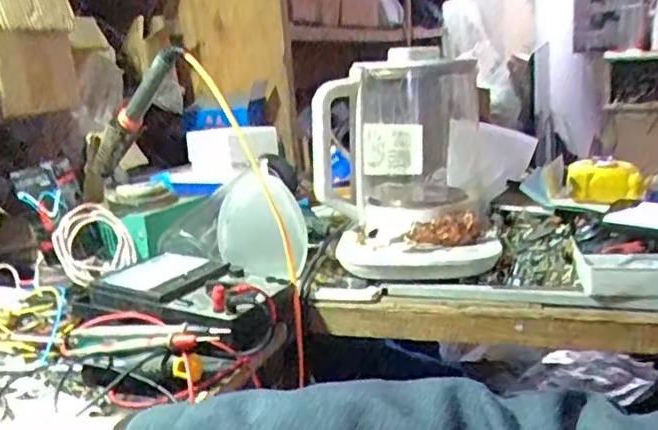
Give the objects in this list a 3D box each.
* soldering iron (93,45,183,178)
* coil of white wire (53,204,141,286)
[{"bbox_3d":[-0.217,-0.112,0.746,0.021,0.028,0.232,-19,-16,-45],"label":"soldering iron"},{"bbox_3d":[-0.269,0.035,0.762,0.033,0.087,0.083,-36,-6,41],"label":"coil of white wire"}]

